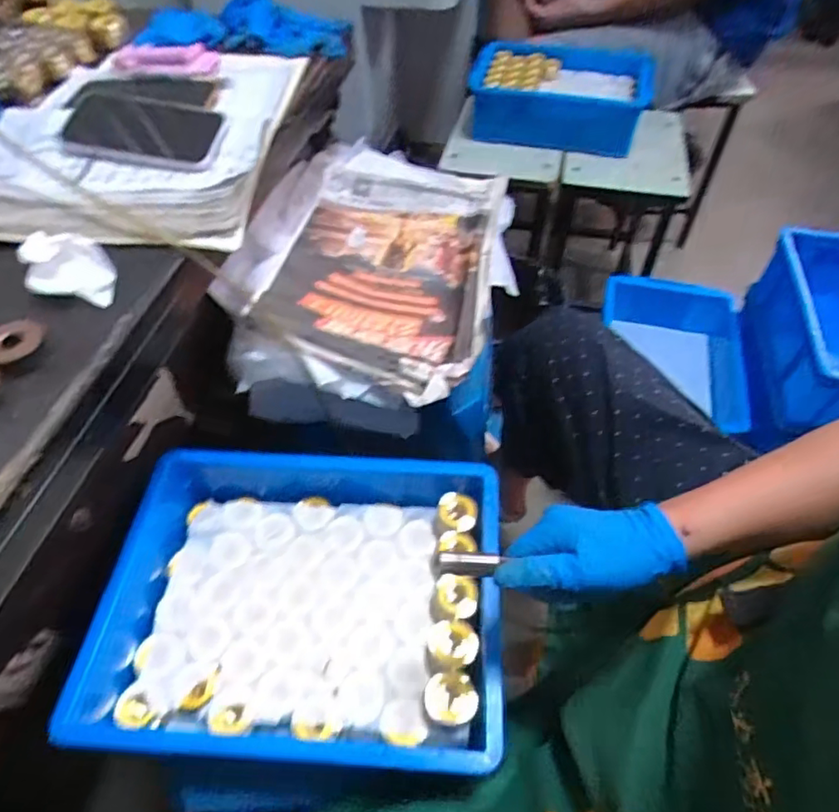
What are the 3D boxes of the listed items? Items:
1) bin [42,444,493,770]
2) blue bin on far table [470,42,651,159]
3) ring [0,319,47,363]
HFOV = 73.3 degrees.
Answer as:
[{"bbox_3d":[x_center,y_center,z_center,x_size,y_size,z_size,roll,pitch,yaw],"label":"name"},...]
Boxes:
[{"bbox_3d":[-0.114,0.194,0.532,0.365,0.113,0.274,3,52,2],"label":"bin"},{"bbox_3d":[0.295,-0.659,1.185,0.364,0.125,0.234,7,52,6],"label":"blue bin on far table"},{"bbox_3d":[-0.283,-0.044,0.393,0.033,0.012,0.042,24,56,18],"label":"ring"}]

